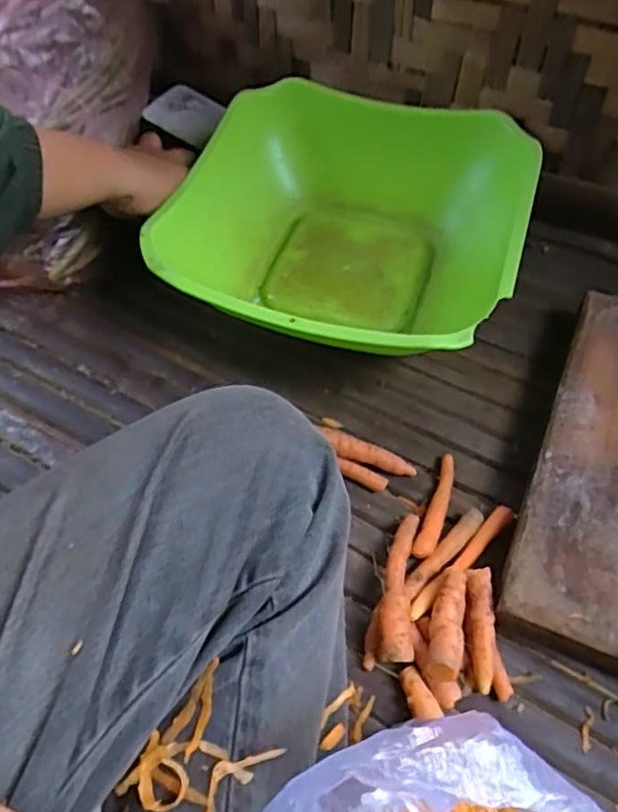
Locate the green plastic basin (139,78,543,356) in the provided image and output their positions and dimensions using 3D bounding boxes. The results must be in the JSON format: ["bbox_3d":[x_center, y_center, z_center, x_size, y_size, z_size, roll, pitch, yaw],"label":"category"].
[{"bbox_3d":[0.035,-0.151,0.545,0.279,0.100,0.285,17,57,14],"label":"green plastic basin"}]

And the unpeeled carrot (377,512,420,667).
[{"bbox_3d":[0.060,0.117,0.410,0.022,0.030,0.102,5,55,6],"label":"unpeeled carrot"}]

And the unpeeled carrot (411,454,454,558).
[{"bbox_3d":[0.093,0.073,0.448,0.015,0.022,0.085,18,58,15],"label":"unpeeled carrot"}]

